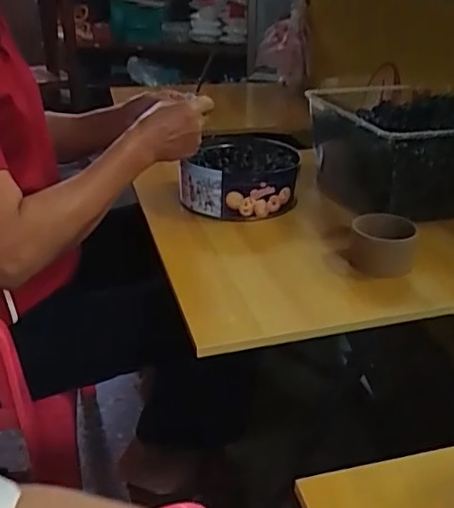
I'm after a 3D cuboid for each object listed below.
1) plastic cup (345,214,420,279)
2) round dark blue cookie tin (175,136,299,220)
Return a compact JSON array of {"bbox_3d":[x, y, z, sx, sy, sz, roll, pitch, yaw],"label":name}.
[{"bbox_3d":[0.197,-0.008,0.724,0.082,0.060,0.073,6,29,13],"label":"plastic cup"},{"bbox_3d":[0.026,-0.126,0.934,0.179,0.082,0.220,4,28,8],"label":"round dark blue cookie tin"}]

